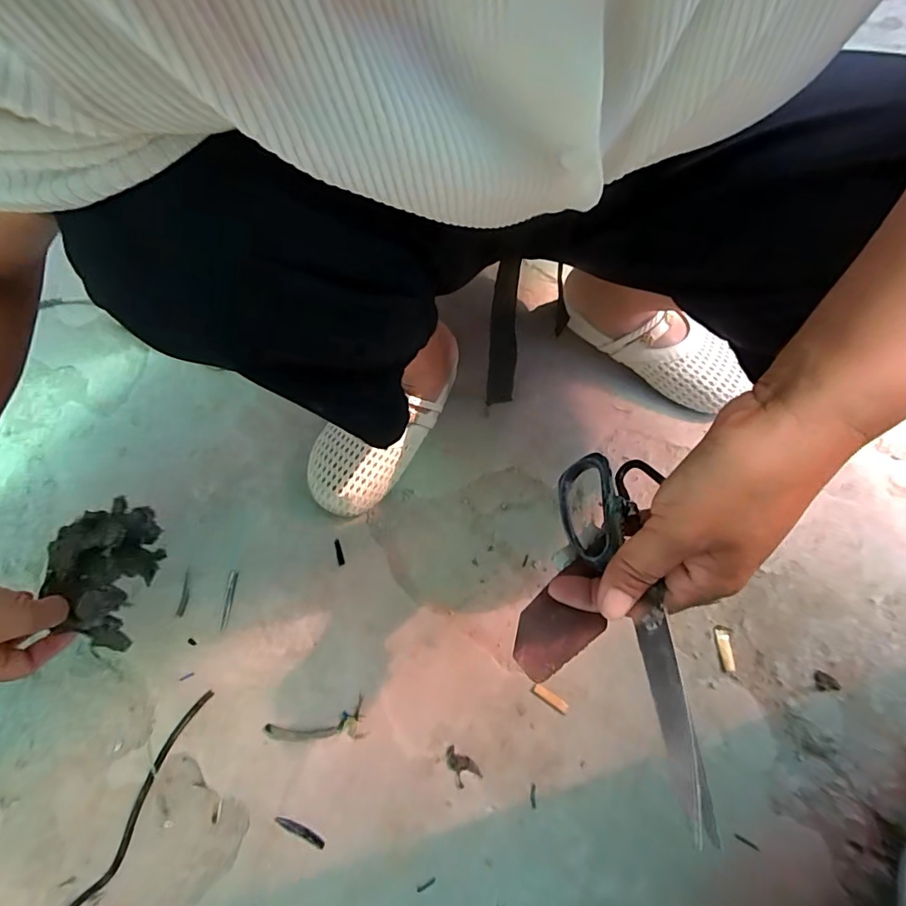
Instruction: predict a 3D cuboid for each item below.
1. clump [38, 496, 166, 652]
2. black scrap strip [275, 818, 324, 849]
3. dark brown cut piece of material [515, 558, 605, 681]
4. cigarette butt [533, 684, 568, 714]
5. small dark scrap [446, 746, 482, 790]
[{"bbox_3d":[-0.280,0.099,0.413,0.074,0.059,0.096,-24,66,-7],"label":"clump"},{"bbox_3d":[-0.131,0.325,0.425,0.047,0.004,0.008,18,70,14],"label":"black scrap strip"},{"bbox_3d":[0.060,0.091,0.273,0.067,0.006,0.036,-46,55,-6],"label":"dark brown cut piece of material"},{"bbox_3d":[0.091,0.228,0.461,0.034,0.005,0.009,30,73,18],"label":"cigarette butt"},{"bbox_3d":[0.007,0.278,0.444,0.022,0.004,0.033,-34,67,-8],"label":"small dark scrap"}]

